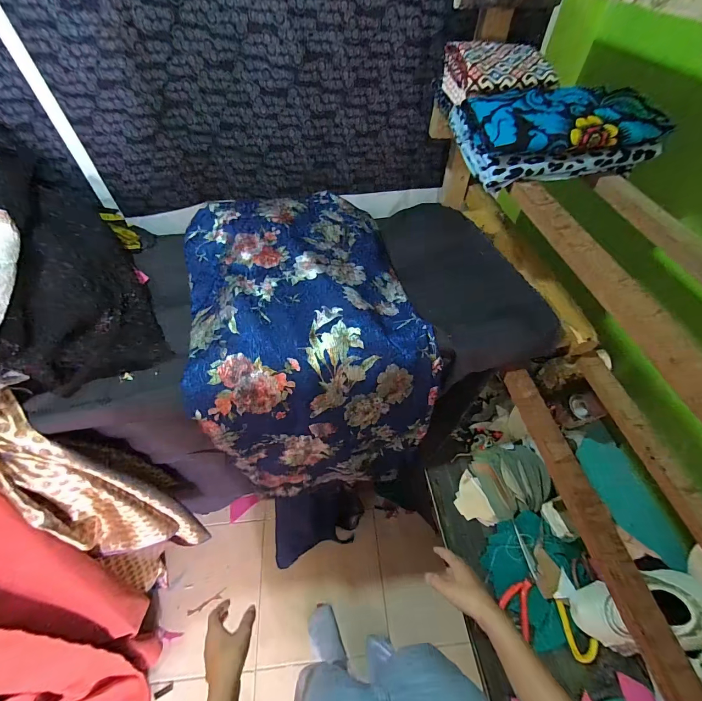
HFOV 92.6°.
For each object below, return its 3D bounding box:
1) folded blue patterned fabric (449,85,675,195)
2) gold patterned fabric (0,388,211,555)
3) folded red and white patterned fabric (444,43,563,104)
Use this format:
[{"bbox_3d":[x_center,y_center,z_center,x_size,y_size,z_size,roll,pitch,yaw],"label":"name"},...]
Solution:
[{"bbox_3d":[0.325,-0.368,0.555,0.268,0.083,0.190,-8,53,-7],"label":"folded blue patterned fabric"},{"bbox_3d":[-0.485,0.316,0.691,0.139,0.591,0.161,9,52,6],"label":"gold patterned fabric"},{"bbox_3d":[0.273,-0.522,0.631,0.169,0.065,0.150,-2,52,-2],"label":"folded red and white patterned fabric"}]

